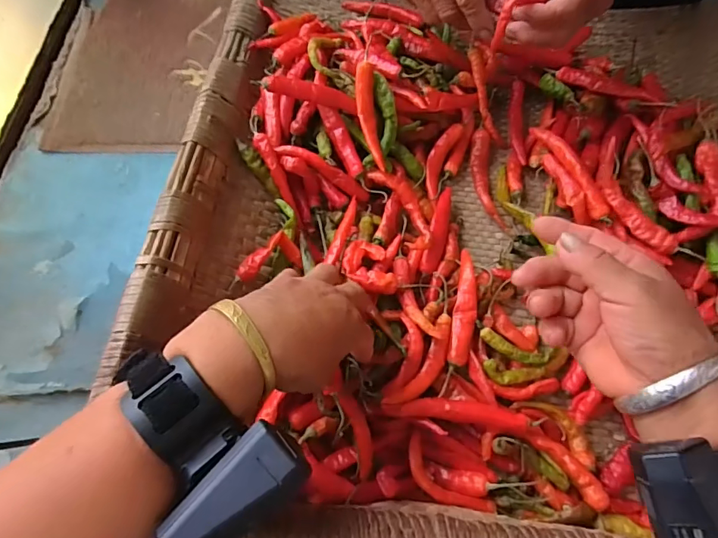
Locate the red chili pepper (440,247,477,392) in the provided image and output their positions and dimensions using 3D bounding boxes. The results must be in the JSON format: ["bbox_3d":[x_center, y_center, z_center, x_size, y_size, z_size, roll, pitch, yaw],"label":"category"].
[{"bbox_3d":[0.088,0.041,0.395,0.019,0.013,0.125,11,68,4],"label":"red chili pepper"}]

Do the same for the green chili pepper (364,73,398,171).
[{"bbox_3d":[0.022,-0.141,0.443,0.028,0.018,0.089,4,86,1],"label":"green chili pepper"}]

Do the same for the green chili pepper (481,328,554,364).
[{"bbox_3d":[0.129,0.066,0.385,0.059,0.010,0.017,17,68,7],"label":"green chili pepper"}]

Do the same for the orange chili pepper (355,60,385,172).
[{"bbox_3d":[0.010,-0.141,0.434,0.020,0.013,0.100,-8,87,-4],"label":"orange chili pepper"}]

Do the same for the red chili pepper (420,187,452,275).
[{"bbox_3d":[0.075,-0.040,0.434,0.017,0.021,0.095,15,68,6],"label":"red chili pepper"}]

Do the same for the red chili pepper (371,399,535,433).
[{"bbox_3d":[0.072,0.111,0.363,0.114,0.017,0.018,7,67,2],"label":"red chili pepper"}]

